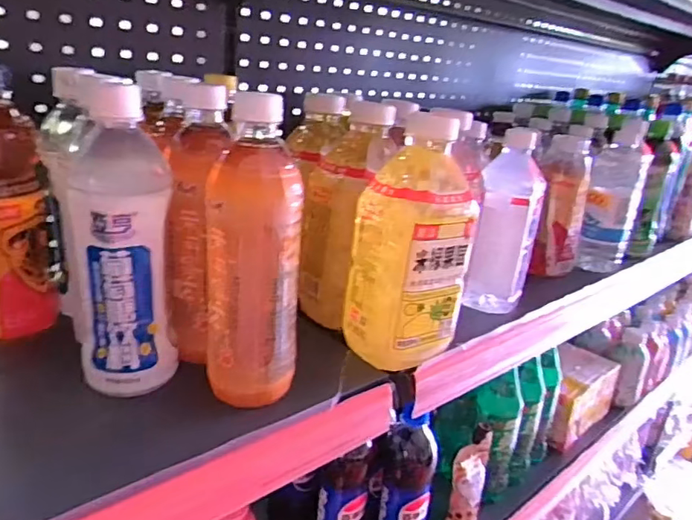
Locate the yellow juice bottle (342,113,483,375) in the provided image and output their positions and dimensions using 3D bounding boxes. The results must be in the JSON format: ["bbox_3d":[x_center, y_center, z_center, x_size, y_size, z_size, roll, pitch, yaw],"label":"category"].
[{"bbox_3d":[0.055,-0.015,0.445,0.077,0.197,0.067,-9,26,-36],"label":"yellow juice bottle"}]

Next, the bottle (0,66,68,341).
[{"bbox_3d":[-0.281,-0.046,0.441,0.072,0.206,0.068,-9,26,-36],"label":"bottle"}]

